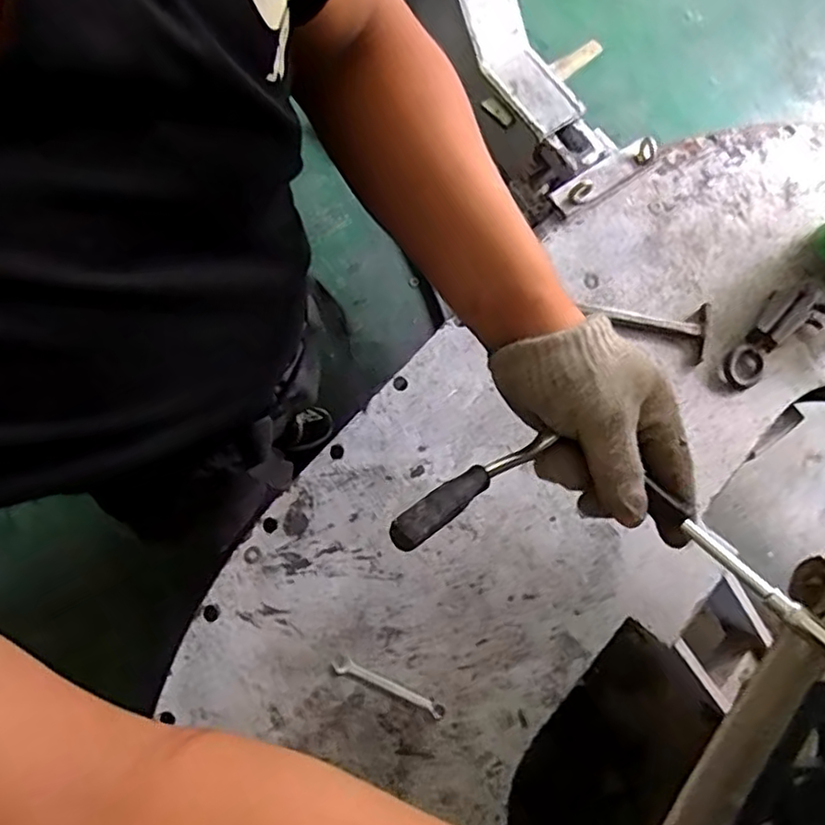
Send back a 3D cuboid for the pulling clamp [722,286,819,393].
[{"bbox_3d":[0.568,-0.125,1.013,0.061,0.058,0.200,36,100,9],"label":"pulling clamp"}]

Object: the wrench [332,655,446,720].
[{"bbox_3d":[-0.033,0.379,0.874,0.165,0.007,0.023,23,74,6],"label":"wrench"}]

